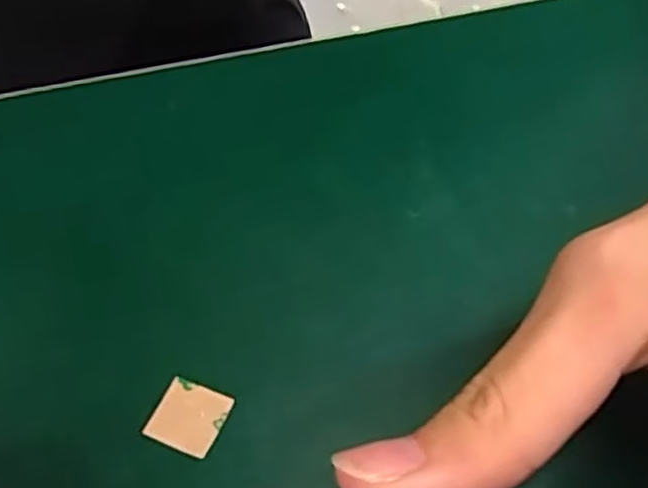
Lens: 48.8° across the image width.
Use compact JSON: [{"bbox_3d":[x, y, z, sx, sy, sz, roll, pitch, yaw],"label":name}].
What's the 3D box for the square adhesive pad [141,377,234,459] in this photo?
[{"bbox_3d":[-0.031,0.038,0.161,0.015,0.004,0.015,21,56,10],"label":"square adhesive pad"}]

